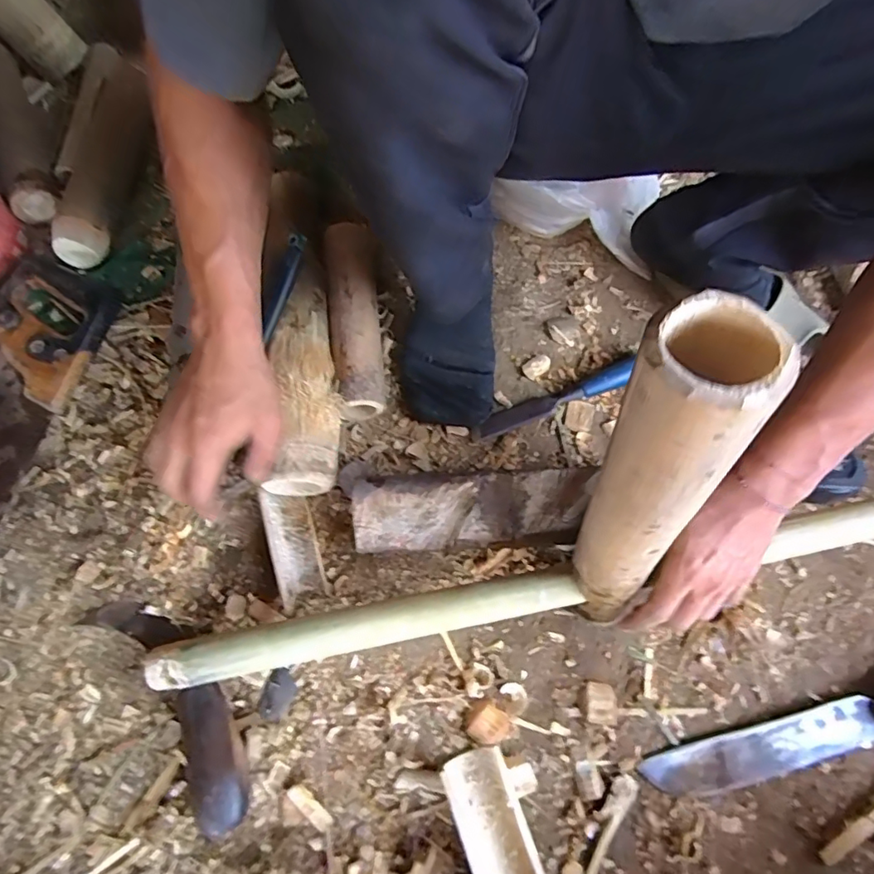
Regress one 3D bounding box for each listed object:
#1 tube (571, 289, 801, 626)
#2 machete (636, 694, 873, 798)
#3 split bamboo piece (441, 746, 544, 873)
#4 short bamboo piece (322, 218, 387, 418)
[{"bbox_3d":[0.120,0.048,0.325,0.048,0.310,0.055,-24,58,-9],"label":"tube"},{"bbox_3d":[0.346,0.248,0.455,0.338,0.031,0.045,-15,70,-6],"label":"machete"},{"bbox_3d":[0.057,0.341,0.417,0.051,0.023,0.174,-20,70,-8],"label":"split bamboo piece"},{"bbox_3d":[-0.088,-0.129,0.575,0.050,0.057,0.232,-5,69,-3],"label":"short bamboo piece"}]

